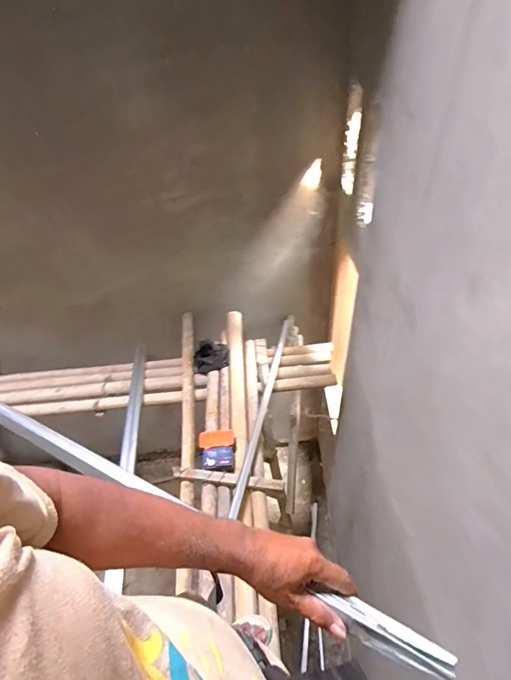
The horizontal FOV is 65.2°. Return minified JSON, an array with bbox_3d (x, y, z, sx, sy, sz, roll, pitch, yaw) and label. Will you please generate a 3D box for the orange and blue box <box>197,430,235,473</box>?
[{"bbox_3d":[-0.172,0.475,1.722,0.159,0.046,0.177,-1,42,6],"label":"orange and blue box"}]

